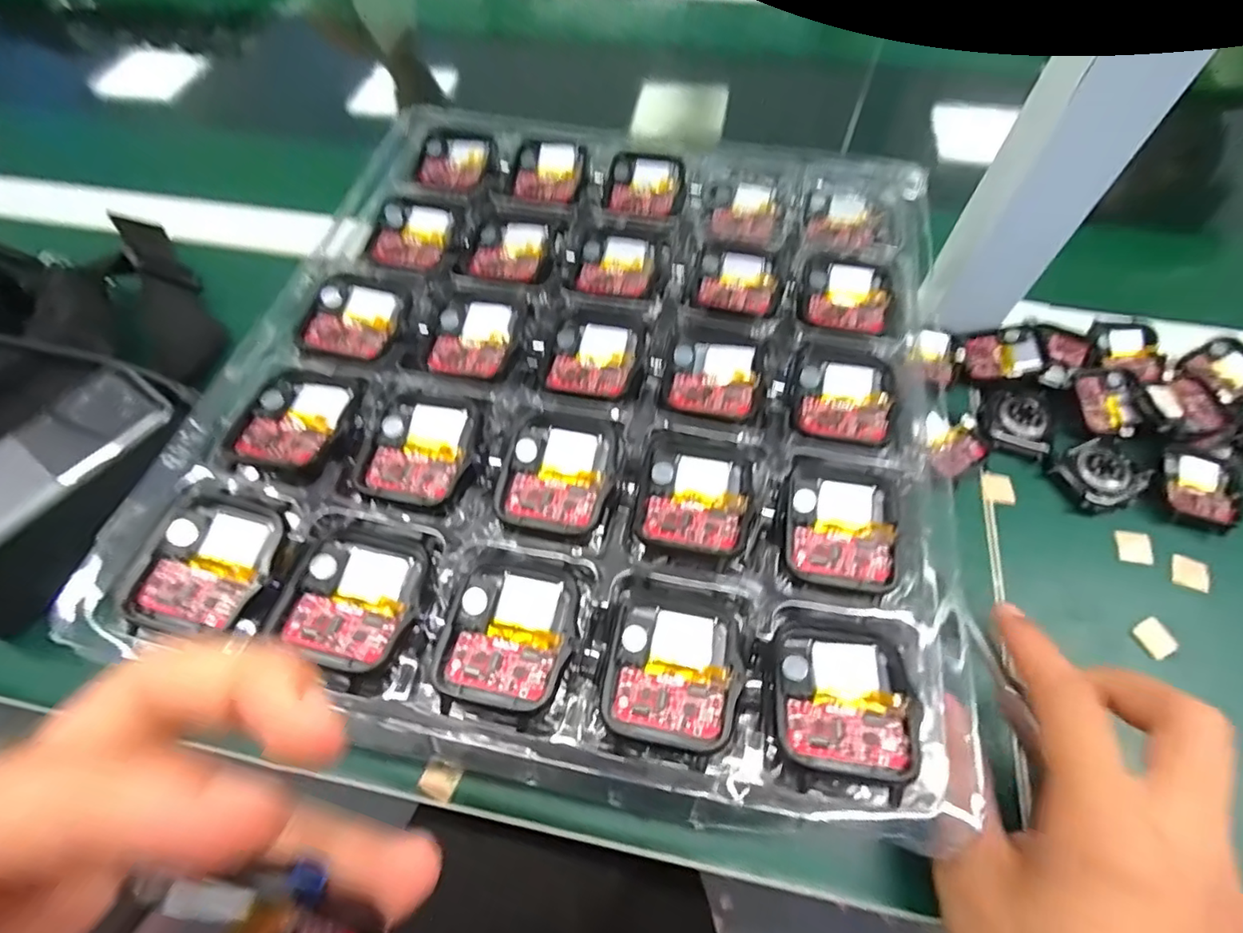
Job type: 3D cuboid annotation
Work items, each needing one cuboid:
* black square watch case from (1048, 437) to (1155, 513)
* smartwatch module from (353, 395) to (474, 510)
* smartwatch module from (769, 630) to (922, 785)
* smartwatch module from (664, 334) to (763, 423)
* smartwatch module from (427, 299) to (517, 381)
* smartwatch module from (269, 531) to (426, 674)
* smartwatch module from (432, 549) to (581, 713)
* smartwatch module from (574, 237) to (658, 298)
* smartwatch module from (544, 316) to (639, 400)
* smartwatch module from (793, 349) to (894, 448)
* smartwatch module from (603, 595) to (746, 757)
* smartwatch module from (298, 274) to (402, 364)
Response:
[{"bbox_3d":[0.253,0.003,0.301,0.045,0.010,0.033,-22,62,-11],"label":"black square watch case"},{"bbox_3d":[-0.071,-0.006,0.203,0.034,0.007,0.039,9,61,6],"label":"smartwatch module"},{"bbox_3d":[0.061,0.064,0.159,0.036,0.008,0.038,11,61,7],"label":"smartwatch module"},{"bbox_3d":[0.036,-0.035,0.221,0.035,0.004,0.039,10,61,7],"label":"smartwatch module"},{"bbox_3d":[-0.059,-0.051,0.230,0.031,0.006,0.038,4,60,3],"label":"smartwatch module"},{"bbox_3d":[-0.081,0.039,0.173,0.035,0.006,0.041,8,61,5],"label":"smartwatch module"},{"bbox_3d":[-0.032,0.047,0.172,0.036,0.004,0.046,11,61,7],"label":"smartwatch module"},{"bbox_3d":[-0.002,-0.089,0.255,0.033,0.004,0.034,7,61,5],"label":"smartwatch module"},{"bbox_3d":[-0.011,-0.044,0.226,0.034,0.004,0.039,7,61,5],"label":"smartwatch module"},{"bbox_3d":[0.084,-0.027,0.217,0.035,0.004,0.042,11,61,7],"label":"smartwatch module"},{"bbox_3d":[0.015,0.059,0.167,0.037,0.006,0.040,8,61,5],"label":"smartwatch module"},{"bbox_3d":[-0.109,-0.062,0.235,0.032,0.009,0.040,9,61,6],"label":"smartwatch module"}]

